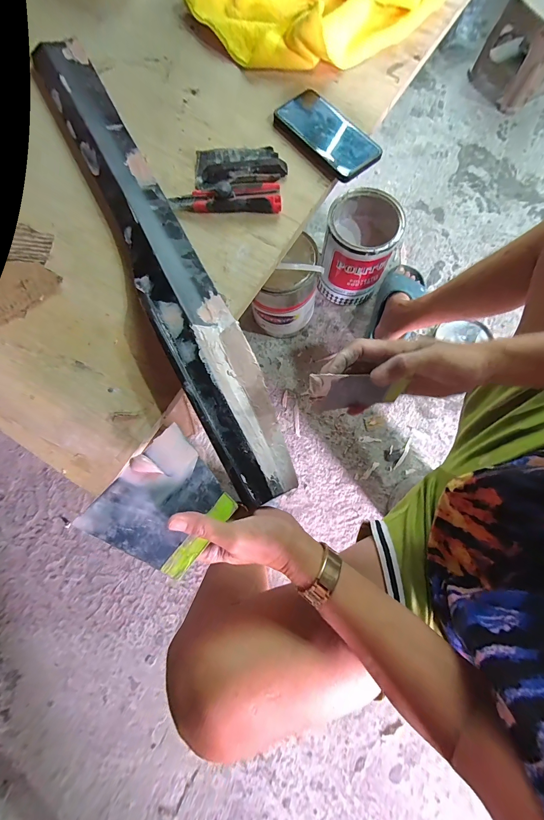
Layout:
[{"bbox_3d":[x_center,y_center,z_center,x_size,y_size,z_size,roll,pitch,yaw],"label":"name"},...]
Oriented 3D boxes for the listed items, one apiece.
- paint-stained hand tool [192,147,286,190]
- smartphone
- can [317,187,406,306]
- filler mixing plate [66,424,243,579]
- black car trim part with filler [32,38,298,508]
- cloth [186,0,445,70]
[{"bbox_3d":[-0.047,-0.358,0.454,0.129,0.013,0.064,-2,78,1],"label":"paint-stained hand tool"},{"bbox_3d":[0.081,-0.409,0.461,0.076,0.014,0.171,-39,79,-7],"label":"smartphone"},{"bbox_3d":[0.207,-0.391,0.775,0.153,0.210,0.164,0,78,2],"label":"can"},{"bbox_3d":[-0.094,0.085,0.281,0.098,0.005,0.107,41,70,-1],"label":"filler mixing plate"},{"bbox_3d":[-0.158,-0.231,0.406,0.091,0.048,0.729,-27,78,-4],"label":"black car trim part with filler"},{"bbox_3d":[0.075,-0.644,0.494,0.426,0.061,0.201,3,78,2],"label":"cloth"}]

